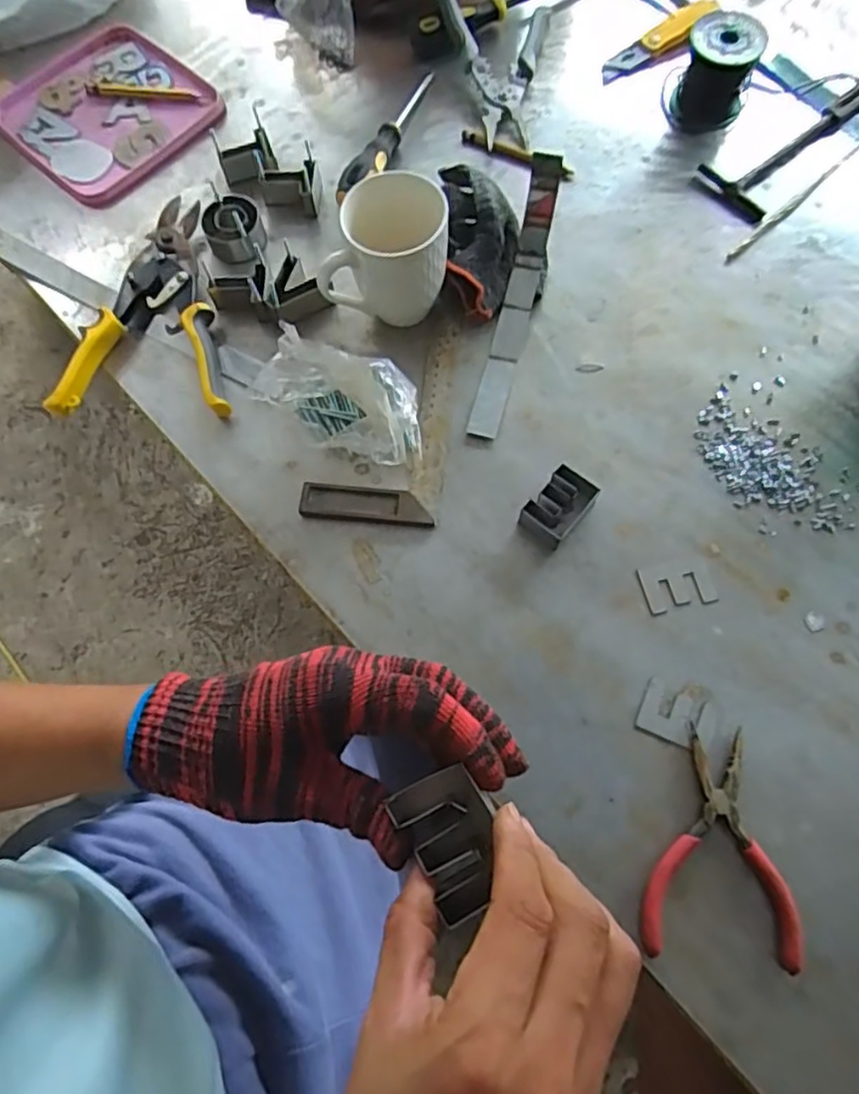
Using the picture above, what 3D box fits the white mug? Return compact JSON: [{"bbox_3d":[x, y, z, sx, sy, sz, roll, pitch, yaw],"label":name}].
[{"bbox_3d":[-0.036,-0.243,0.561,0.103,0.113,0.077,2,71,2],"label":"white mug"}]

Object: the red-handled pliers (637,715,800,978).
[{"bbox_3d":[0.196,0.199,0.451,0.097,0.012,0.143,7,71,4],"label":"red-handled pliers"}]

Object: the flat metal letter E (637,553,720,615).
[{"bbox_3d":[0.193,0.029,0.516,0.054,0.004,0.039,-12,71,-2],"label":"flat metal letter E"}]

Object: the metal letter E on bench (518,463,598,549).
[{"bbox_3d":[0.103,-0.032,0.527,0.038,0.027,0.053,40,77,14],"label":"metal letter E on bench"}]

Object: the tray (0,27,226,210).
[{"bbox_3d":[-0.345,-0.465,0.705,0.211,0.019,0.184,43,77,15],"label":"tray"}]

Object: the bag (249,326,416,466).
[{"bbox_3d":[-0.074,-0.121,0.544,0.141,0.068,0.075,23,73,9],"label":"bag"}]

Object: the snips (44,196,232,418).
[{"bbox_3d":[-0.247,-0.219,0.607,0.149,0.029,0.214,1,71,2],"label":"snips"}]

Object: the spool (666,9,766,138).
[{"bbox_3d":[0.278,-0.460,0.644,0.064,0.074,0.064,-1,71,2],"label":"spool"}]

